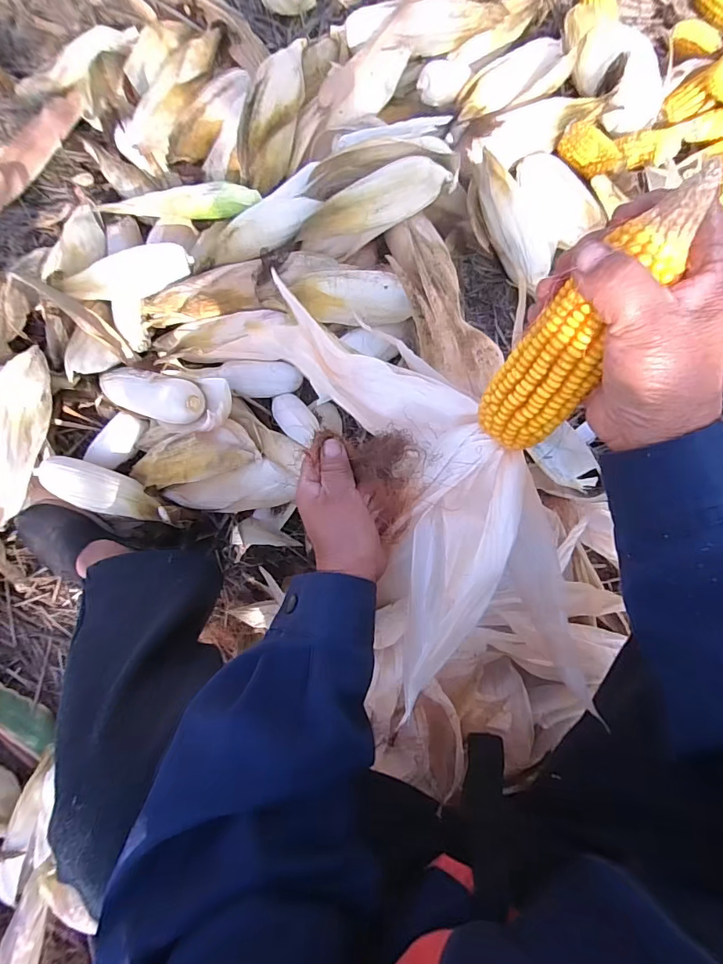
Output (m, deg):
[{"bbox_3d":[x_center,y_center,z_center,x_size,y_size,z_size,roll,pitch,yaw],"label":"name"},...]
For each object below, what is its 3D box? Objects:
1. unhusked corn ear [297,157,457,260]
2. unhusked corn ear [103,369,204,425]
[{"bbox_3d":[0.011,-0.367,0.585,0.200,0.063,0.084,-22,81,3],"label":"unhusked corn ear"},{"bbox_3d":[-0.299,-0.119,0.609,0.178,0.063,0.057,12,84,23],"label":"unhusked corn ear"}]

